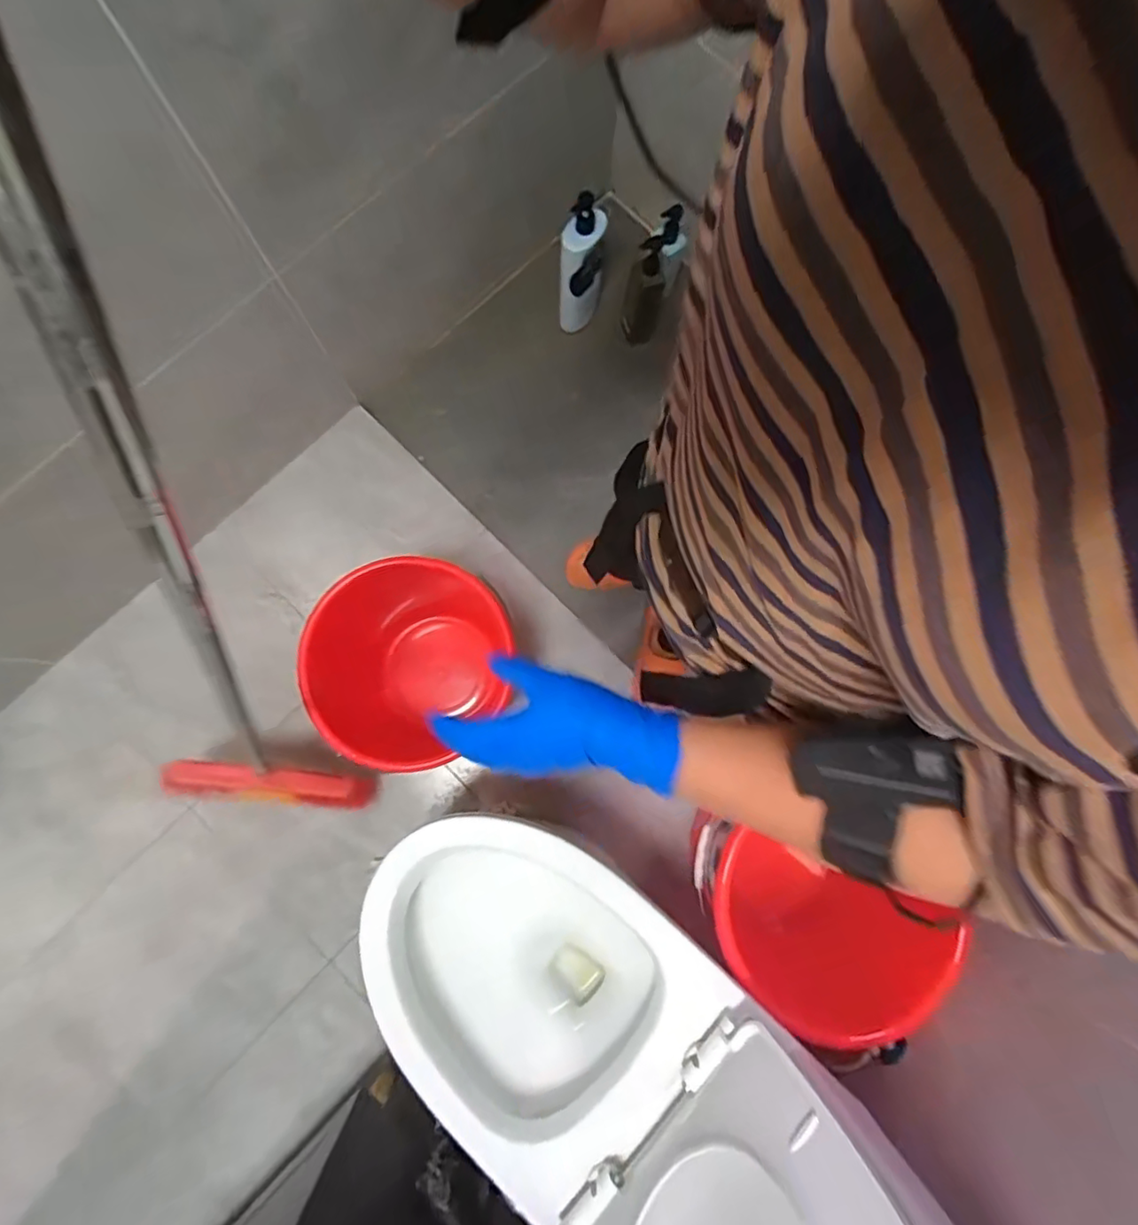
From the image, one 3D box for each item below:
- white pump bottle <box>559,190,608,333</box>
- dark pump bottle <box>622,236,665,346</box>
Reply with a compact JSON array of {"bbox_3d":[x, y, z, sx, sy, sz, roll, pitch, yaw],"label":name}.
[{"bbox_3d":[0.023,-0.698,1.169,0.096,0.290,0.096,1,81,-3],"label":"white pump bottle"},{"bbox_3d":[0.158,-0.654,1.192,0.073,0.201,0.081,14,81,-1],"label":"dark pump bottle"}]

